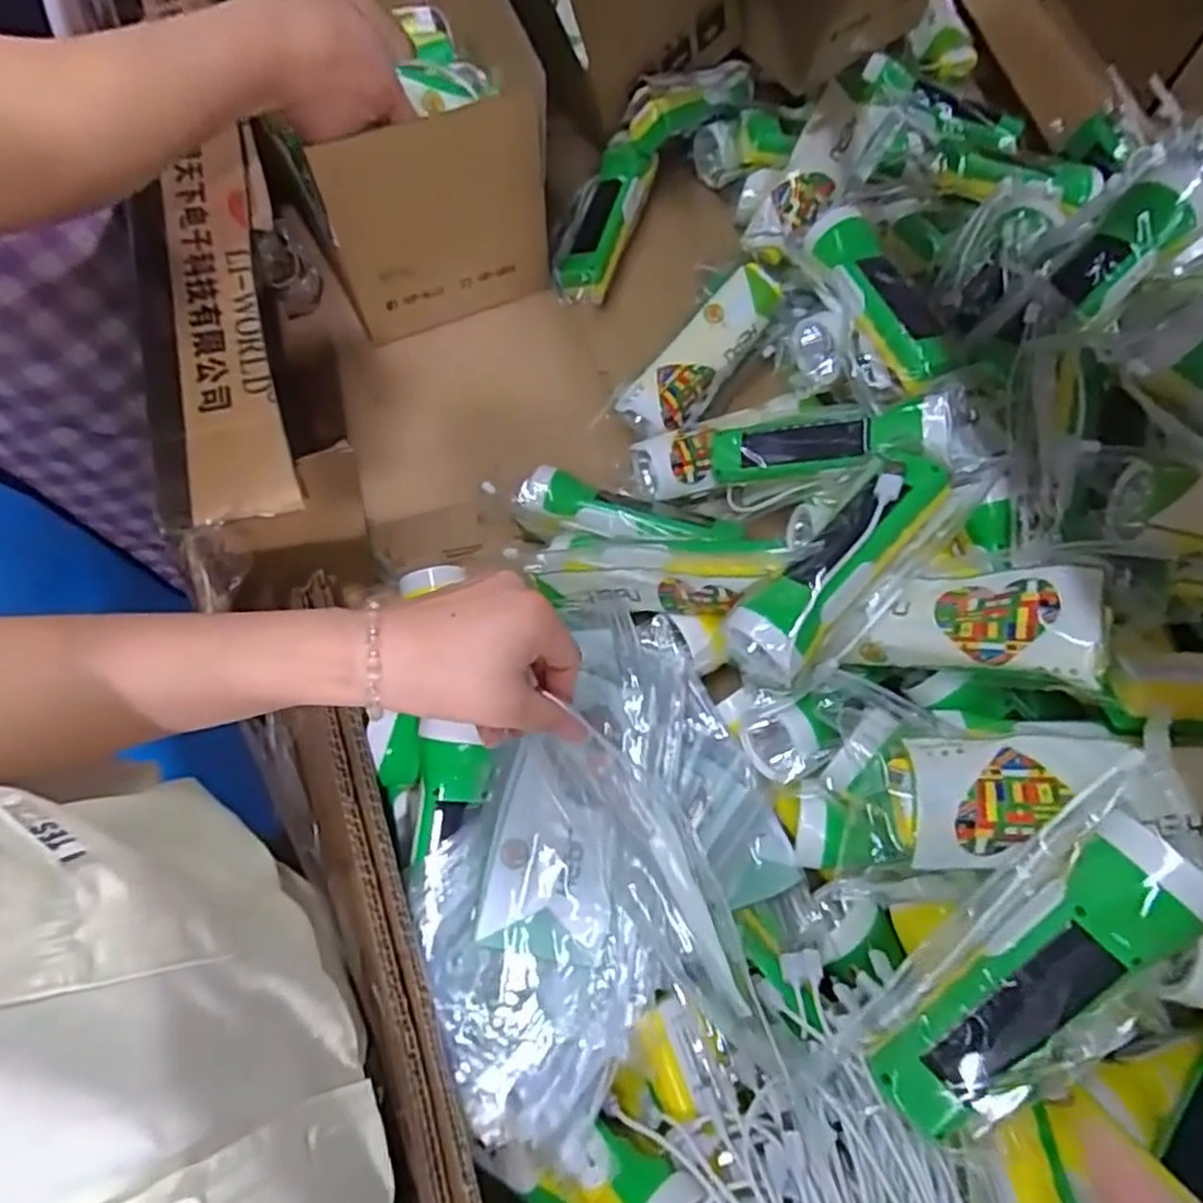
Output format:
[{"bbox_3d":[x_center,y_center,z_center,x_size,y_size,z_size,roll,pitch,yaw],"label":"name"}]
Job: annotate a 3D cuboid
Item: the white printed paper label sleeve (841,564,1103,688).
[{"bbox_3d":[0.214,0.017,0.432,0.132,0.033,0.065,-8,63,40],"label":"white printed paper label sleeve"}]

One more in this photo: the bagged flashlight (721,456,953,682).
[{"bbox_3d":[0.151,-0.024,0.462,0.168,0.041,0.054,-43,75,-14],"label":"bagged flashlight"}]

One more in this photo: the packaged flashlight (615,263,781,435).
[{"bbox_3d":[0.087,-0.210,0.625,0.054,0.041,0.174,41,87,14],"label":"packaged flashlight"}]

